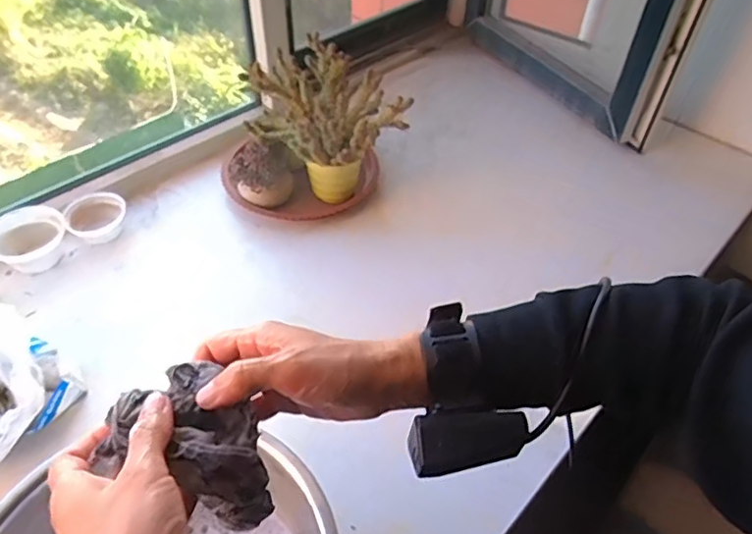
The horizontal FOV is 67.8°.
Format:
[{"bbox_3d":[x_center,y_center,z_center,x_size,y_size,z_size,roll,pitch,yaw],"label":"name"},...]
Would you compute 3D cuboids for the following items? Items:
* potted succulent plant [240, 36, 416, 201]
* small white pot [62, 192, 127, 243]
[{"bbox_3d":[-0.081,-0.215,0.861,0.201,0.188,0.204,-15,49,-16],"label":"potted succulent plant"},{"bbox_3d":[-0.412,-0.071,0.829,0.081,0.043,0.070,-17,49,-17],"label":"small white pot"}]

